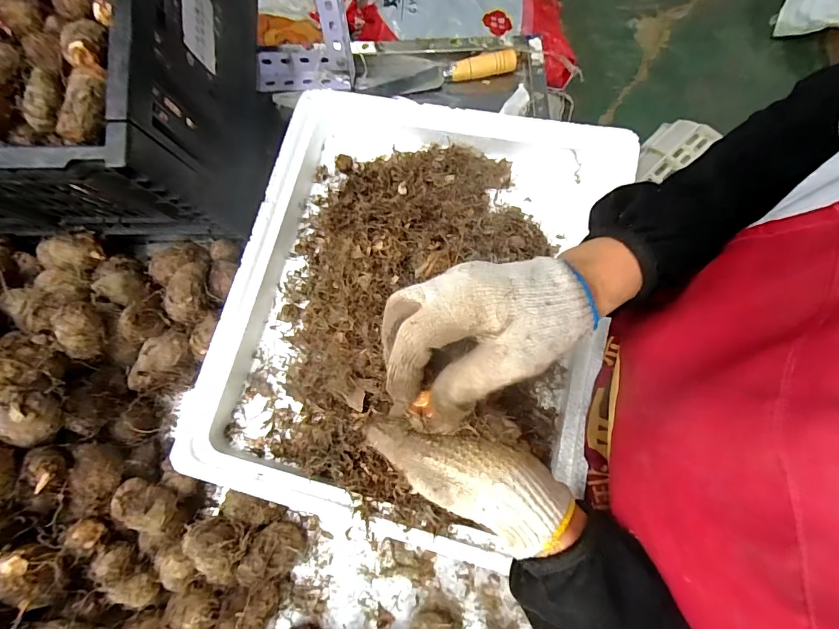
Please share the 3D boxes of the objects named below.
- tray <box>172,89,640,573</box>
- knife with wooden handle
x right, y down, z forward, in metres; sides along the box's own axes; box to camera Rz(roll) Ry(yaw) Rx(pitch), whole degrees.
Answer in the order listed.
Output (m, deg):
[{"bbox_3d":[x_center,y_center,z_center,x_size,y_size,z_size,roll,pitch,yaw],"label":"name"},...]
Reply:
[{"bbox_3d":[-0.010,-0.018,0.438,0.366,0.075,0.426,13,77,5],"label":"tray"},{"bbox_3d":[0.025,-0.311,0.553,0.198,0.026,0.029,-10,76,-1],"label":"knife with wooden handle"}]

